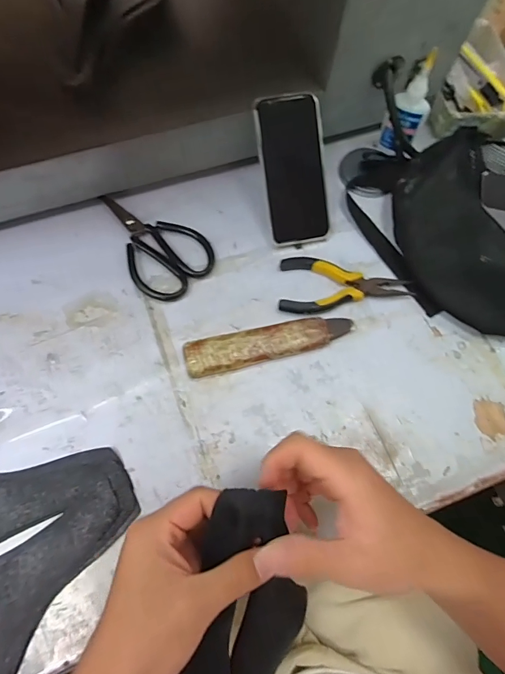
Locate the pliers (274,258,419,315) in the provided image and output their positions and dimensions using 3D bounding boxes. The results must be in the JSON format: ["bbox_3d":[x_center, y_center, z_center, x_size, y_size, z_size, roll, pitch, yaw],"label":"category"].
[{"bbox_3d":[0.105,-0.069,0.474,0.155,0.017,0.070,-11,69,-7],"label":"pliers"}]

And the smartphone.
[{"bbox_3d":[0.050,-0.194,0.473,0.074,0.008,0.161,-11,106,-7],"label":"smartphone"}]

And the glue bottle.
[{"bbox_3d":[0.193,-0.281,0.493,0.045,0.113,0.044,41,72,13],"label":"glue bottle"}]

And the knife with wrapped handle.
[{"bbox_3d":[0.019,0.008,0.443,0.183,0.018,0.039,-12,70,-7],"label":"knife with wrapped handle"}]

